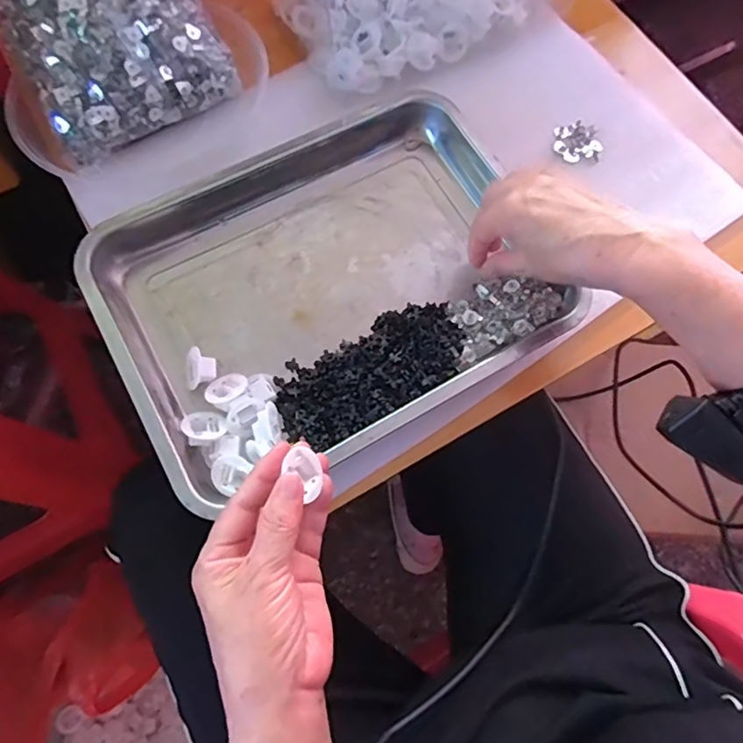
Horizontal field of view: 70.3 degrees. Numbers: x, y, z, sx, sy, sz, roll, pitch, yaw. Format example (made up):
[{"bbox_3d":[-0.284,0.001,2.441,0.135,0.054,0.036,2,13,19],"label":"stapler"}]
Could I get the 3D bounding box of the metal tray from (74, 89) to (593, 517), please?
[{"bbox_3d":[-0.035,-0.083,0.452,0.371,0.041,0.292,-30,75,-11],"label":"metal tray"}]

